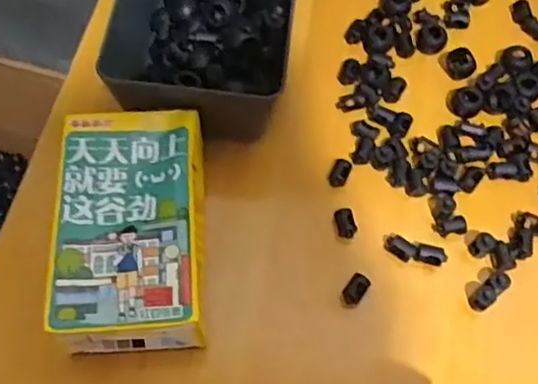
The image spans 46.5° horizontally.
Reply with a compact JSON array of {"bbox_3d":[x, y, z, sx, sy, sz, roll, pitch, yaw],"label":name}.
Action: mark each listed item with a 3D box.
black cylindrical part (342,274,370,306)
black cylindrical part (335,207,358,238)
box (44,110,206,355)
[{"bbox_3d":[0.042,0.047,0.302,0.009,0.009,0.014,35,68,12],"label":"black cylindrical part"},{"bbox_3d":[0.039,0.016,0.318,0.009,0.009,0.016,-9,66,-8],"label":"black cylindrical part"},{"bbox_3d":[-0.062,0.018,0.293,0.065,0.044,0.108,-2,64,-3],"label":"box"}]

